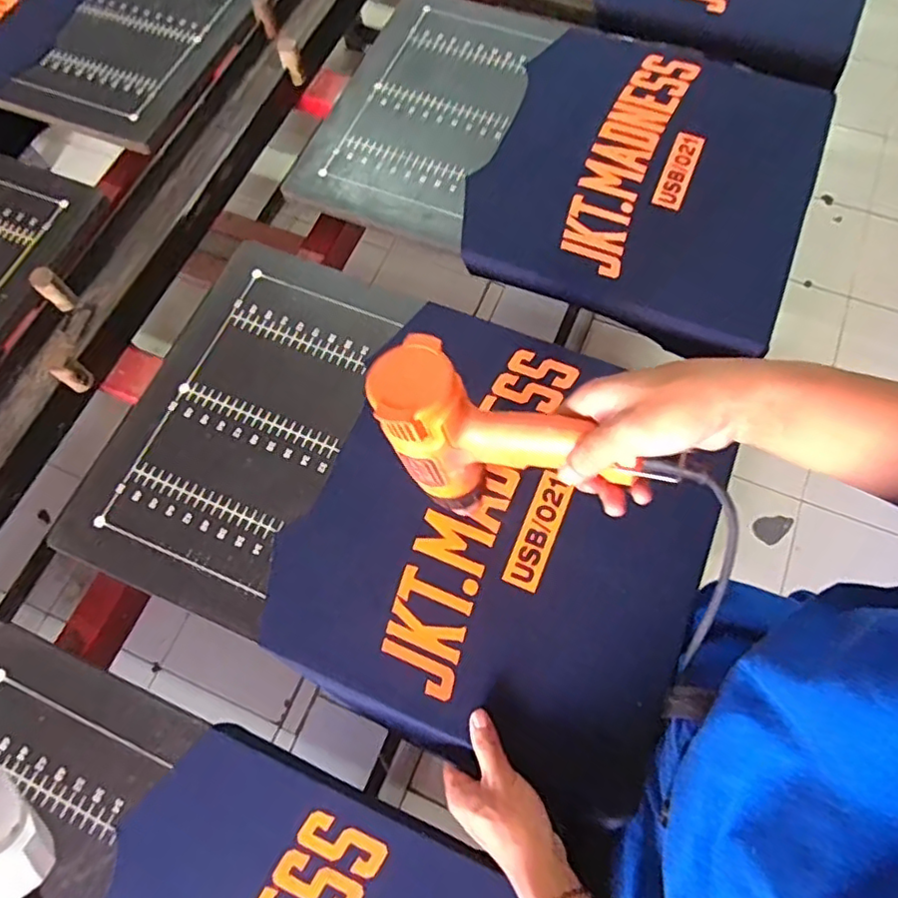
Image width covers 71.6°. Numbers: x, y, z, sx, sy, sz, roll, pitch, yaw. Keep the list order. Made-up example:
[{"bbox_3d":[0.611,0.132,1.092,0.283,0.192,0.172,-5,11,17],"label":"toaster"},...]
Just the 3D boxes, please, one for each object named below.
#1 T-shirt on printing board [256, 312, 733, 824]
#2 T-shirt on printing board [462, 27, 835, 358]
[{"bbox_3d":[0.051,0.071,0.606,0.366,0.038,0.411,20,71,10],"label":"T-shirt on printing board"},{"bbox_3d":[0.246,-0.349,0.757,0.364,0.032,0.419,20,70,10],"label":"T-shirt on printing board"}]

